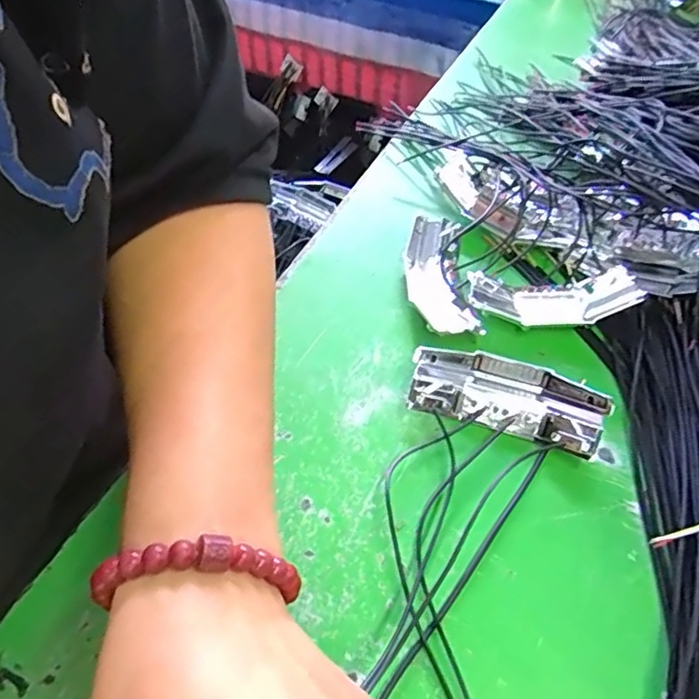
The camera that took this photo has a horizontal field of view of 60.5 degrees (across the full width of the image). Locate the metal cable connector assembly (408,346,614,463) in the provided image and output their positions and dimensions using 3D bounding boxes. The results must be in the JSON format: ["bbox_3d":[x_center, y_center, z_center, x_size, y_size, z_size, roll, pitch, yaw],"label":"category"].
[{"bbox_3d":[0.081,0.025,0.314,0.096,0.024,0.040,17,52,9],"label":"metal cable connector assembly"}]

